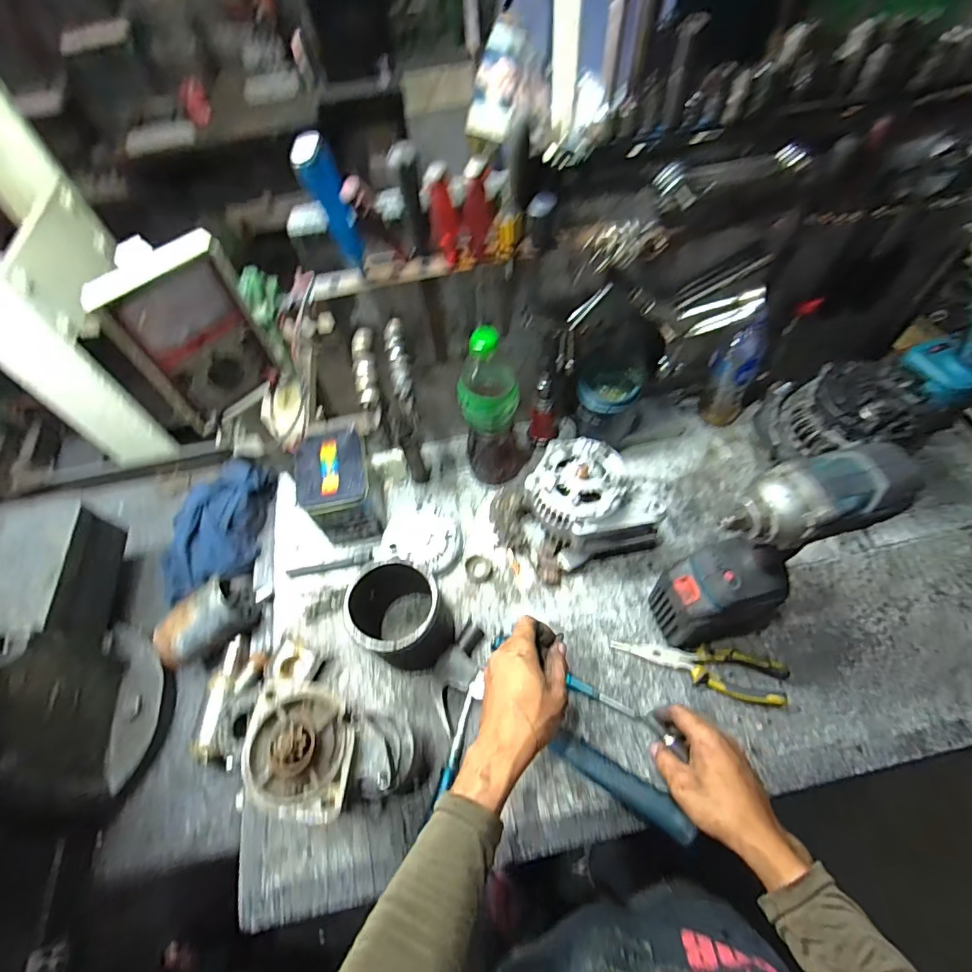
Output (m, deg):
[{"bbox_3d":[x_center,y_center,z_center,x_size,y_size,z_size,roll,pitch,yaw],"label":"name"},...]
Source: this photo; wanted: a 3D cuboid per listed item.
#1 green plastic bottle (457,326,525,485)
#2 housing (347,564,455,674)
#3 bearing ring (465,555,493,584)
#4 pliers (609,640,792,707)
[{"bbox_3d":[0.010,-0.115,0.669,0.079,0.266,0.094,1,58,4],"label":"green plastic bottle"},{"bbox_3d":[-0.107,0.161,0.598,0.124,0.131,0.104,33,66,21],"label":"housing"},{"bbox_3d":[-0.010,0.118,0.690,0.042,0.006,0.036,35,66,22],"label":"bearing ring"},{"bbox_3d":[0.261,0.223,0.589,0.199,0.035,0.058,8,59,9],"label":"pliers"}]

